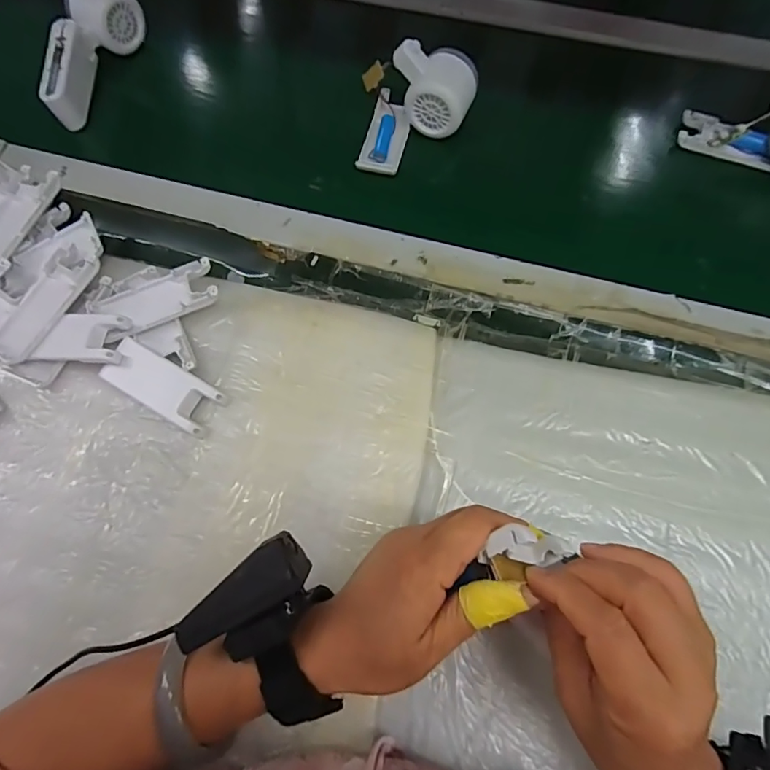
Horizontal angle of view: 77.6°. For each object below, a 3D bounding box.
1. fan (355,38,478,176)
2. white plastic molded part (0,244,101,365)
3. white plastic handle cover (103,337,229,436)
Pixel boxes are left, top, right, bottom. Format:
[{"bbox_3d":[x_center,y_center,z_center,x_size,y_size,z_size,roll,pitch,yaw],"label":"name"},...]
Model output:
[{"bbox_3d":[0.029,-0.261,0.450,0.104,0.062,0.106,7,70,3],"label":"fan"},{"bbox_3d":[-0.273,-0.066,0.380,0.040,0.014,0.100,29,73,10],"label":"white plastic molded part"},{"bbox_3d":[-0.173,0.000,0.371,0.095,0.014,0.039,29,73,10],"label":"white plastic handle cover"}]

